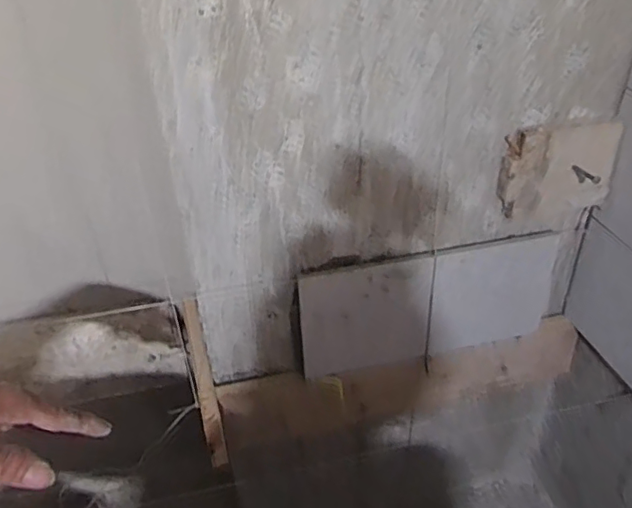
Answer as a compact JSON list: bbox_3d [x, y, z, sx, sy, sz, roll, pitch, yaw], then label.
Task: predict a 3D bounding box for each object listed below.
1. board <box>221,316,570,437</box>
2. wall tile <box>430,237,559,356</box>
[{"bbox_3d":[0.113,0.173,0.746,0.461,0.126,0.033,-9,37,-9],"label":"board"},{"bbox_3d":[0.204,0.053,0.681,0.142,0.153,0.014,-7,36,-6],"label":"wall tile"}]

